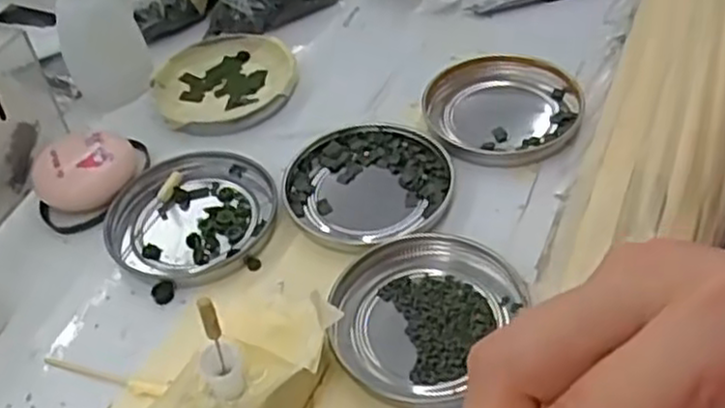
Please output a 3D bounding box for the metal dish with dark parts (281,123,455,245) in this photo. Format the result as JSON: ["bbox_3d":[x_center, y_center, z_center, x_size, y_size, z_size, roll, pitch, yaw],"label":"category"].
[{"bbox_3d":[0.002,-0.010,0.362,0.078,0.009,0.070,-13,47,-5],"label":"metal dish with dark parts"}]

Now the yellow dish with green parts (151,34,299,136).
[{"bbox_3d":[-0.078,-0.069,0.426,0.076,0.013,0.082,-3,47,3],"label":"yellow dish with green parts"}]

